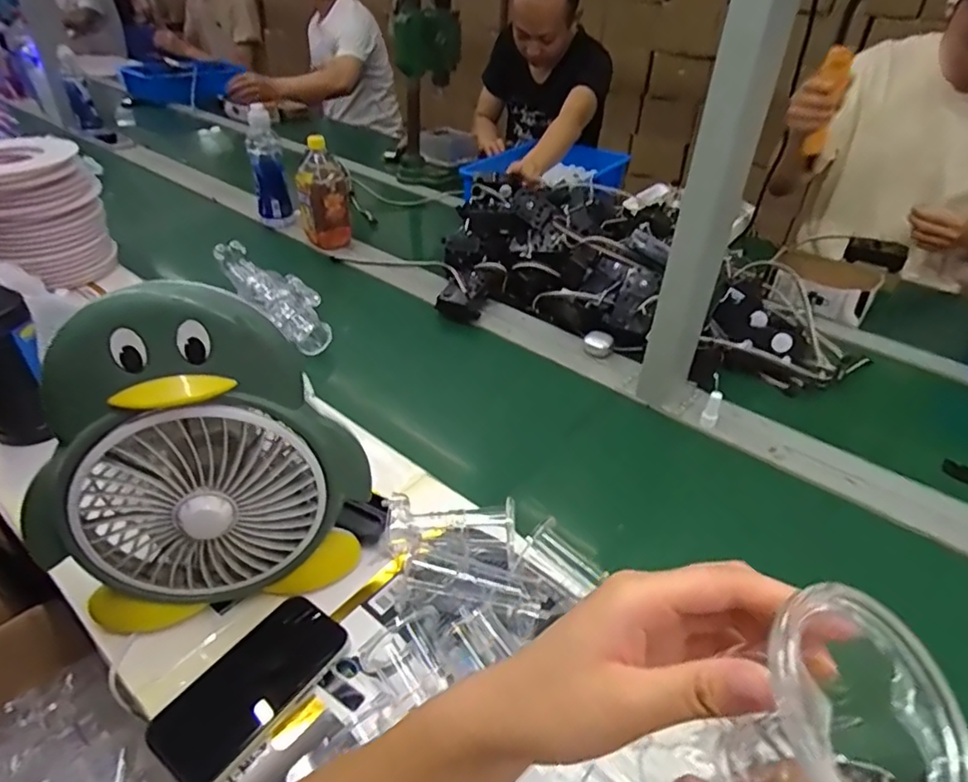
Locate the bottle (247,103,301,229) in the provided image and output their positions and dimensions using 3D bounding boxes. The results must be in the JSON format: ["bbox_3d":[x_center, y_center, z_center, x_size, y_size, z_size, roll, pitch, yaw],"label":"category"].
[{"bbox_3d":[-0.448,-0.467,1.211,0.072,0.208,0.088,-12,40,-18],"label":"bottle"}]

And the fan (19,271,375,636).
[{"bbox_3d":[-0.227,0.058,0.472,0.255,0.278,0.090,-10,39,-16],"label":"fan"}]

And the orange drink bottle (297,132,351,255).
[{"bbox_3d":[-0.313,-0.380,1.131,0.092,0.187,0.080,-11,40,-17],"label":"orange drink bottle"}]

